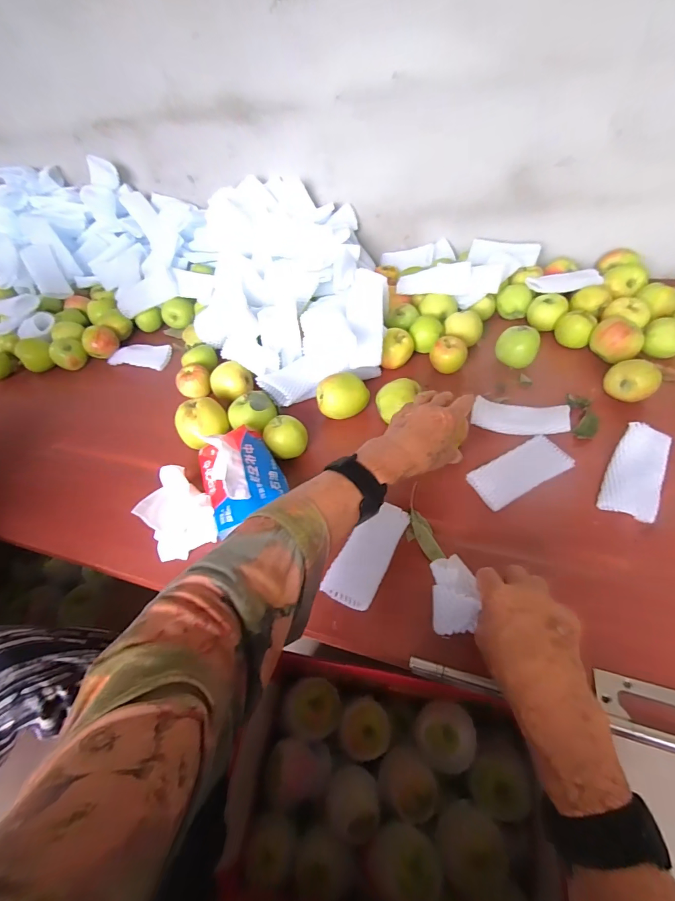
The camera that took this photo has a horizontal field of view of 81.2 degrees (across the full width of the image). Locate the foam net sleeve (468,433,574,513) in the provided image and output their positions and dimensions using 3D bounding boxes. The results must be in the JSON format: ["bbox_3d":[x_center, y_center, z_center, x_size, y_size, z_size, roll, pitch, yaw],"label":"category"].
[{"bbox_3d":[0.226,0.024,0.486,0.124,0.011,0.054,-25,52,-14],"label":"foam net sleeve"}]

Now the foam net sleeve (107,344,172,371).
[{"bbox_3d":[-0.386,-0.184,0.769,0.116,0.018,0.054,5,51,10],"label":"foam net sleeve"}]

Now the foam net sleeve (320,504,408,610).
[{"bbox_3d":[0.037,0.112,0.435,0.048,0.029,0.123,23,56,23],"label":"foam net sleeve"}]

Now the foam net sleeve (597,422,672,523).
[{"bbox_3d":[0.349,0.023,0.459,0.052,0.013,0.121,23,69,23],"label":"foam net sleeve"}]

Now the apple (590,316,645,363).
[{"bbox_3d":[0.421,-0.173,0.589,0.064,0.054,0.073,26,57,25],"label":"apple"}]

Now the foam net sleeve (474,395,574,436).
[{"bbox_3d":[0.246,-0.043,0.533,0.114,0.028,0.053,15,53,17],"label":"foam net sleeve"}]

